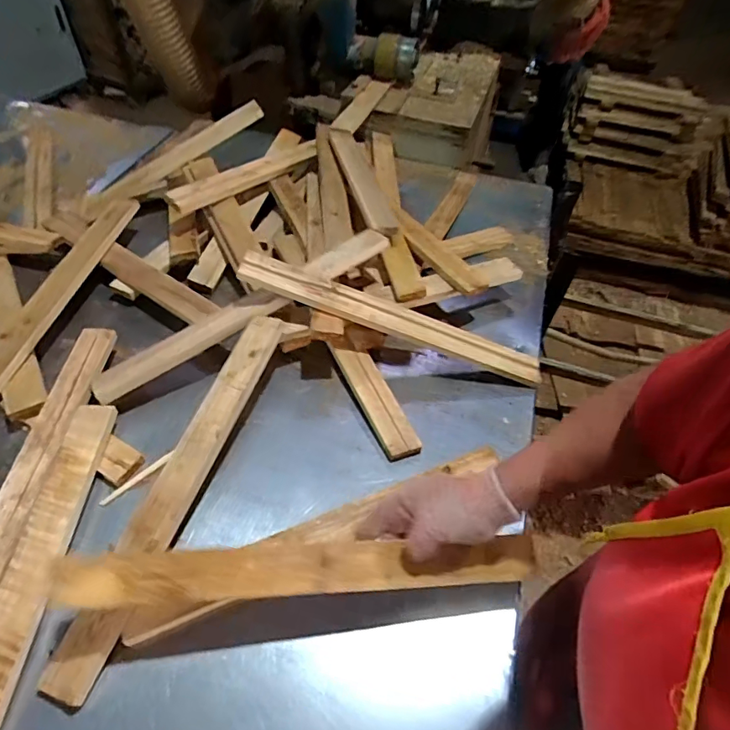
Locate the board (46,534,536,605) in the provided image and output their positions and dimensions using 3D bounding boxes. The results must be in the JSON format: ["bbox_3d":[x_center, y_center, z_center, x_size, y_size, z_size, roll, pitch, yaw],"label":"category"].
[{"bbox_3d":[-0.051,0.211,0.508,0.489,0.016,0.048,2,47,-11],"label":"board"}]

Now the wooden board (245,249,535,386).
[{"bbox_3d":[0.051,-0.072,0.777,0.498,0.019,0.052,19,78,-8],"label":"wooden board"}]

